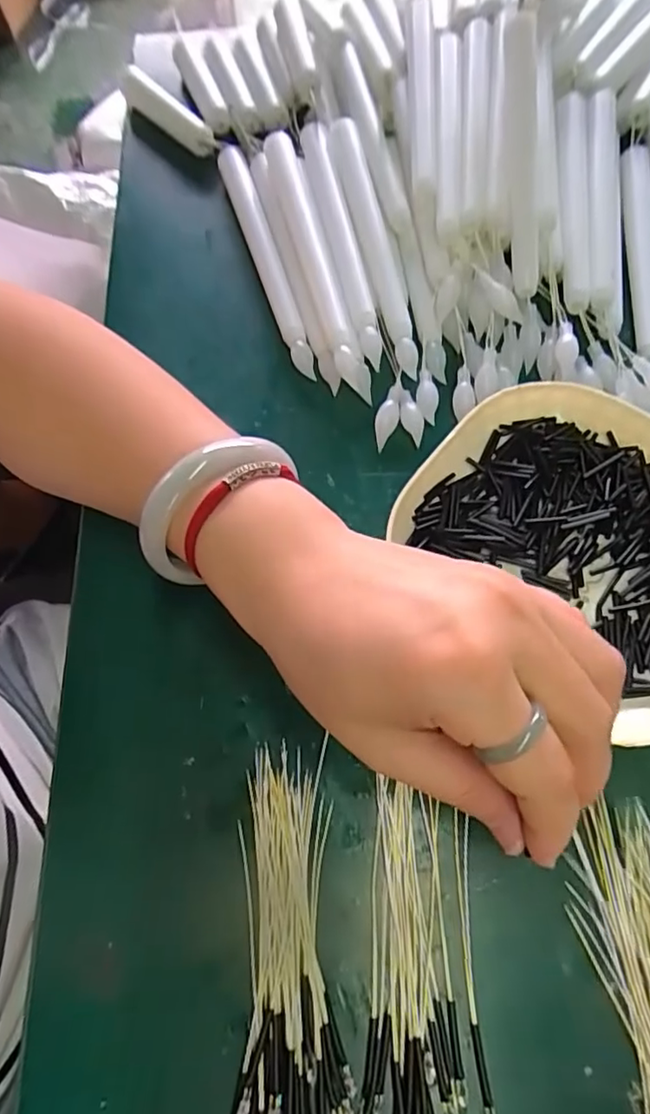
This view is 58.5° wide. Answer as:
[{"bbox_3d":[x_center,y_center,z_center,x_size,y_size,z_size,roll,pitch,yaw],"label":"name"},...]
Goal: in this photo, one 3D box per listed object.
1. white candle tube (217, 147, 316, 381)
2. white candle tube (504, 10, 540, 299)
[{"bbox_3d":[-0.034,-0.171,0.329,0.015,0.014,0.175,-17,66,-4],"label":"white candle tube"},{"bbox_3d":[0.101,-0.206,0.297,0.015,0.021,0.151,-1,88,3],"label":"white candle tube"}]

